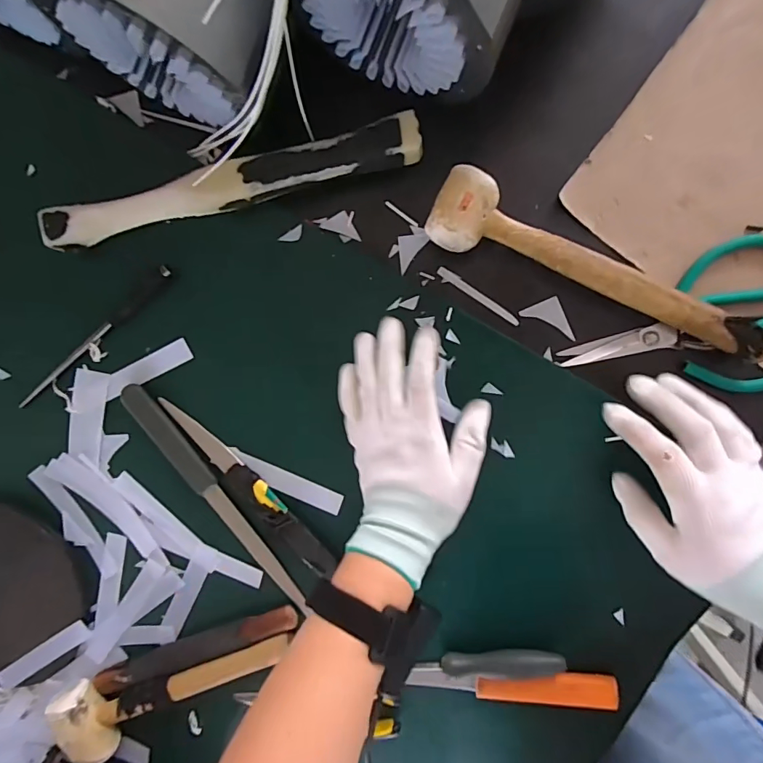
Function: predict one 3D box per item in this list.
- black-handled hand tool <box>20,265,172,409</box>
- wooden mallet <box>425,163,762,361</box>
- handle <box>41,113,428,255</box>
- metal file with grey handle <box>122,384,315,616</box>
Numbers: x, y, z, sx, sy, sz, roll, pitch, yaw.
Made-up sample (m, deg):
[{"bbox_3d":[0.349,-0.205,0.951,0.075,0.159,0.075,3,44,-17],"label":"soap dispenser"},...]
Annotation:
[{"bbox_3d":[-0.264,-0.039,0.404,0.199,0.010,0.016,-35,91,9],"label":"black-handled hand tool"},{"bbox_3d":[0.164,-0.092,0.341,0.259,0.039,0.059,21,98,4],"label":"wooden mallet"},{"bbox_3d":[-0.124,-0.159,0.366,0.314,0.032,0.033,-12,95,7],"label":"handle"},{"bbox_3d":[-0.154,0.107,0.411,0.027,0.009,0.253,-39,91,9],"label":"metal file with grey handle"}]

